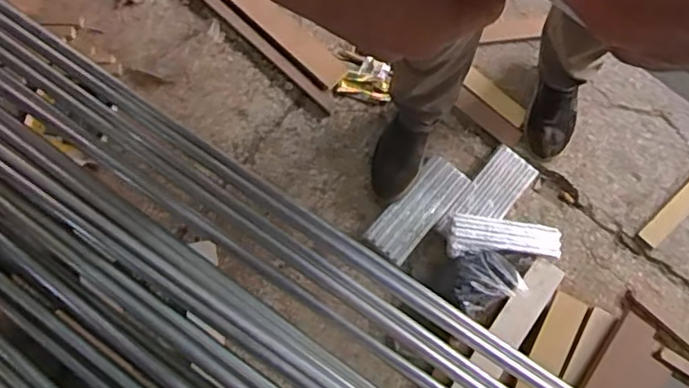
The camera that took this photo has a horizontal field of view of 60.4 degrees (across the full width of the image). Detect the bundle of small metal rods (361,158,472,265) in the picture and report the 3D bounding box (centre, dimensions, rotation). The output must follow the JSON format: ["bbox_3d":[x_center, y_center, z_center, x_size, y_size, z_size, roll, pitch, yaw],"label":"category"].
[{"bbox_3d":[0.144,0.030,1.172,0.089,0.037,0.219,40,80,7],"label":"bundle of small metal rods"}]

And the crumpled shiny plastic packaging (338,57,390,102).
[{"bbox_3d":[0.049,-0.247,1.239,0.108,0.024,0.084,15,78,2],"label":"crumpled shiny plastic packaging"}]

